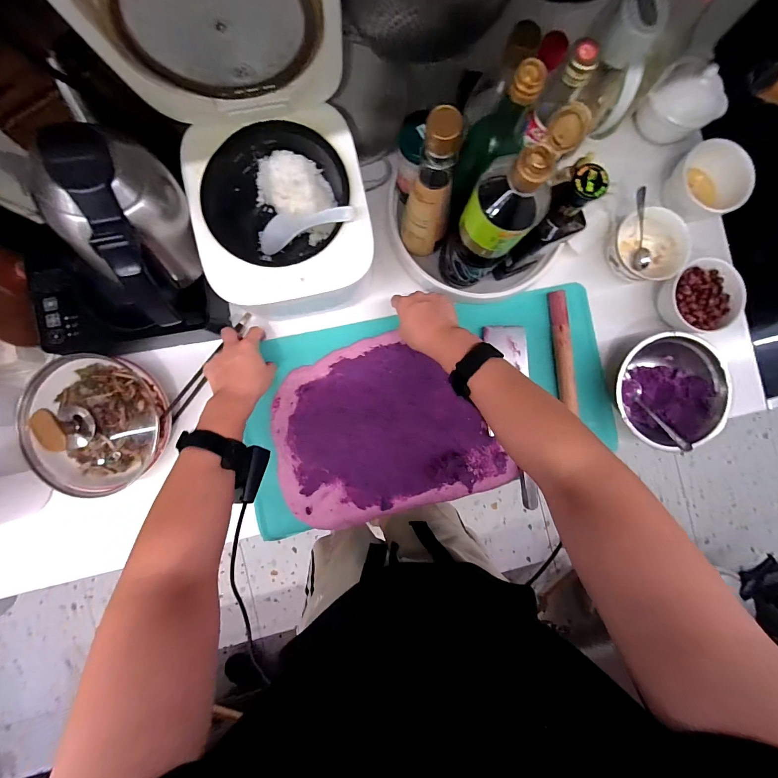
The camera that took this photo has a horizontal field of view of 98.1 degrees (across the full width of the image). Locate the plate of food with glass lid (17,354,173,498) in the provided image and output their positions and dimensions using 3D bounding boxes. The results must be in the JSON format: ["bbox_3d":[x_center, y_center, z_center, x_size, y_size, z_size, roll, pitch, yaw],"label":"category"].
[{"bbox_3d":[-0.428,0.050,0.480,0.194,0.113,0.194,0,89,-3],"label":"plate of food with glass lid"}]

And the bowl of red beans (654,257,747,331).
[{"bbox_3d":[0.504,-0.149,0.554,0.116,0.055,0.112,0,89,-3],"label":"bowl of red beans"}]

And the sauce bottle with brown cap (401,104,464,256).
[{"bbox_3d":[0.053,-0.233,0.420,0.061,0.218,0.052,29,88,-2],"label":"sauce bottle with brown cap"}]

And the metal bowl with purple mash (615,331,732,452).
[{"bbox_3d":[0.445,0.004,0.564,0.174,0.087,0.175,0,89,-3],"label":"metal bowl with purple mash"}]

